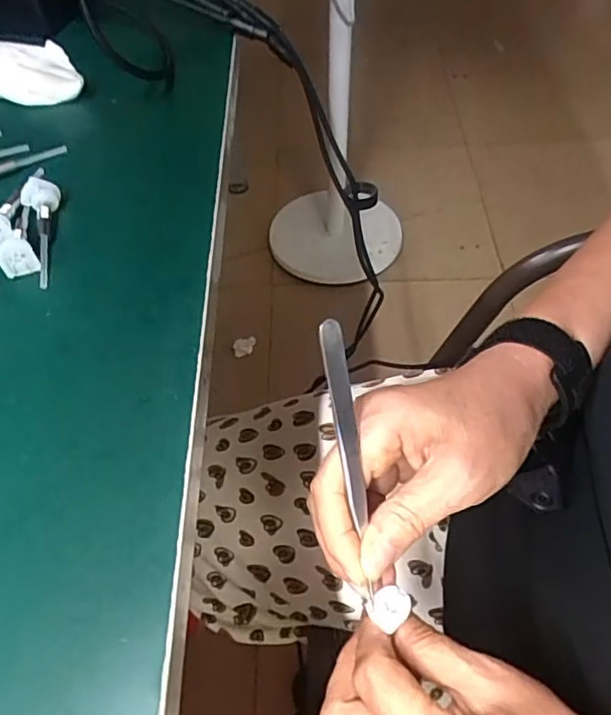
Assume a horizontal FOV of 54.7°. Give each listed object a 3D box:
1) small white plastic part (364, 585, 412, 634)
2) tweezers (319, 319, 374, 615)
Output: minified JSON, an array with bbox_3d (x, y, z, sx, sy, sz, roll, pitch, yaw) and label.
[{"bbox_3d":[0.038,0.111,0.266,0.016,0.004,0.017,38,64,26],"label":"small white plastic part"},{"bbox_3d":[0.019,0.049,0.253,0.009,0.132,0.004,-10,13,-5],"label":"tweezers"}]

